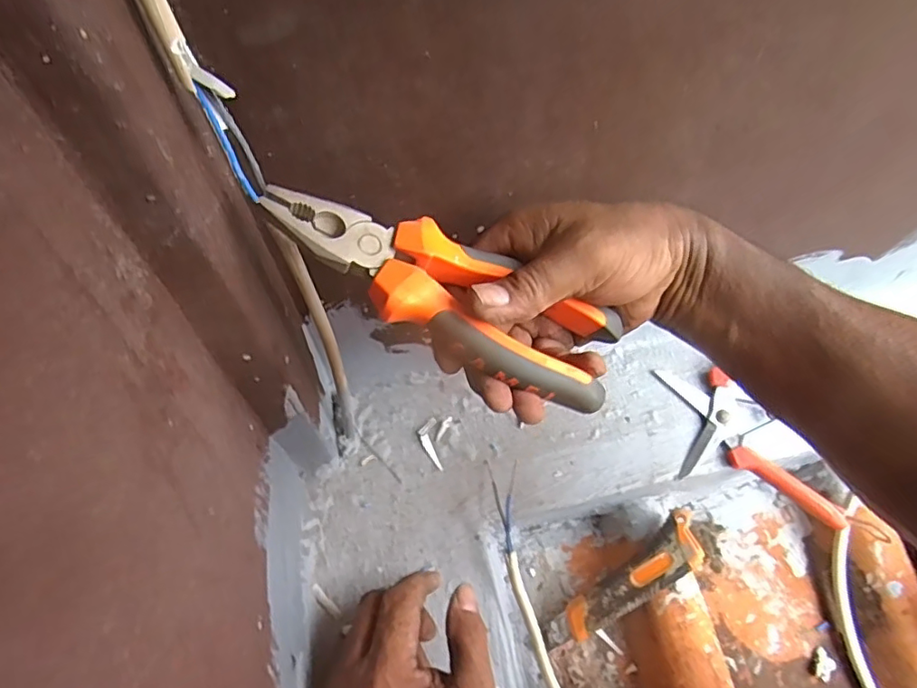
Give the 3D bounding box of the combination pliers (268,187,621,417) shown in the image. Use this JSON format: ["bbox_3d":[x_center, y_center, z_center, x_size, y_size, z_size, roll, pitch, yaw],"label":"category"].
[{"bbox_3d":[-0.005,-0.028,0.296,0.189,0.020,0.056,28,58,-9],"label":"combination pliers"}]

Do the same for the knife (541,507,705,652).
[{"bbox_3d":[0.134,0.198,0.475,0.154,0.016,0.039,-39,59,5],"label":"knife"}]

